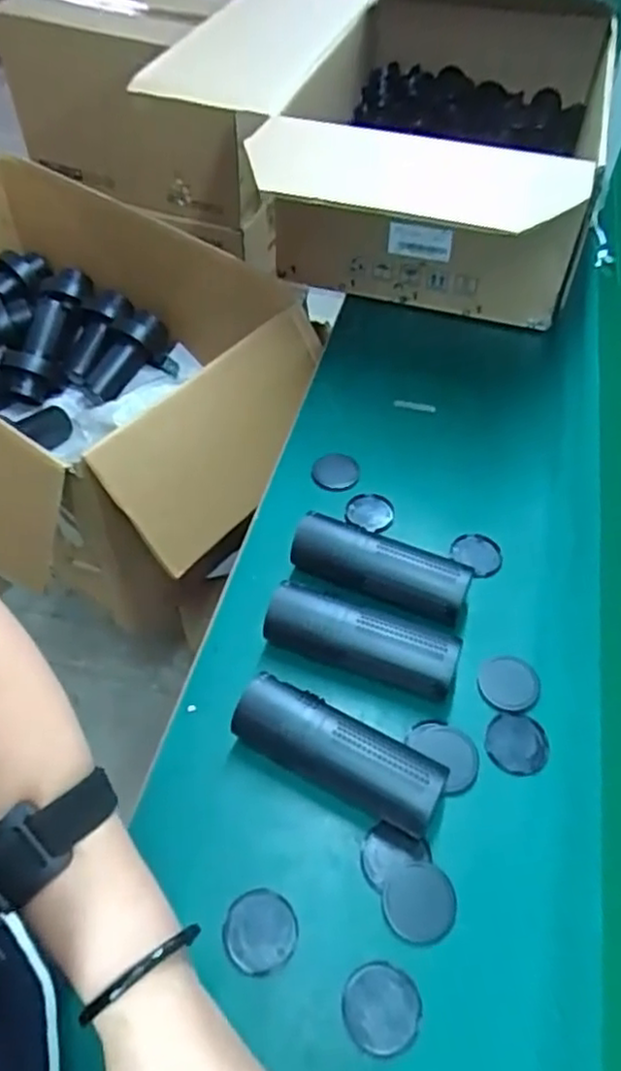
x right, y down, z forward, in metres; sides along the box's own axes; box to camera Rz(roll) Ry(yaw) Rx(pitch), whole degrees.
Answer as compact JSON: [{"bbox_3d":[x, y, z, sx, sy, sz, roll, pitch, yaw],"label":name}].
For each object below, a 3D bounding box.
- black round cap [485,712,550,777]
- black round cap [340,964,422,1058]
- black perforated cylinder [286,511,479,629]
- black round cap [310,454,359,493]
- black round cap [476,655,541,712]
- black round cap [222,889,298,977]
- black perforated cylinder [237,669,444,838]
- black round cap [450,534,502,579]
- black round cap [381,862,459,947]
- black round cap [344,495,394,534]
[{"bbox_3d":[0.169,0.169,0.556,0.048,0.006,0.050,0,50,-1],"label":"black round cap"},{"bbox_3d":[0.046,0.307,0.443,0.049,0.004,0.049,0,50,-1],"label":"black round cap"},{"bbox_3d":[0.064,0.032,0.634,0.160,0.057,0.048,19,53,15],"label":"black perforated cylinder"},{"bbox_3d":[0.028,-0.069,0.748,0.049,0.004,0.056,18,52,14],"label":"black round cap"},{"bbox_3d":[0.171,0.128,0.587,0.050,0.008,0.057,28,55,21],"label":"black round cap"},{"bbox_3d":[-0.034,0.272,0.469,0.049,0.004,0.050,0,50,-1],"label":"black round cap"},{"bbox_3d":[0.021,0.169,0.526,0.161,0.054,0.049,22,53,16],"label":"black perforated cylinder"},{"bbox_3d":[0.168,0.018,0.683,0.050,0.008,0.052,0,50,-1],"label":"black round cap"},{"bbox_3d":[0.077,0.259,0.480,0.050,0.004,0.049,0,50,-1],"label":"black round cap"},{"bbox_3d":[0.064,-0.026,0.714,0.049,0.006,0.049,0,50,-1],"label":"black round cap"}]

